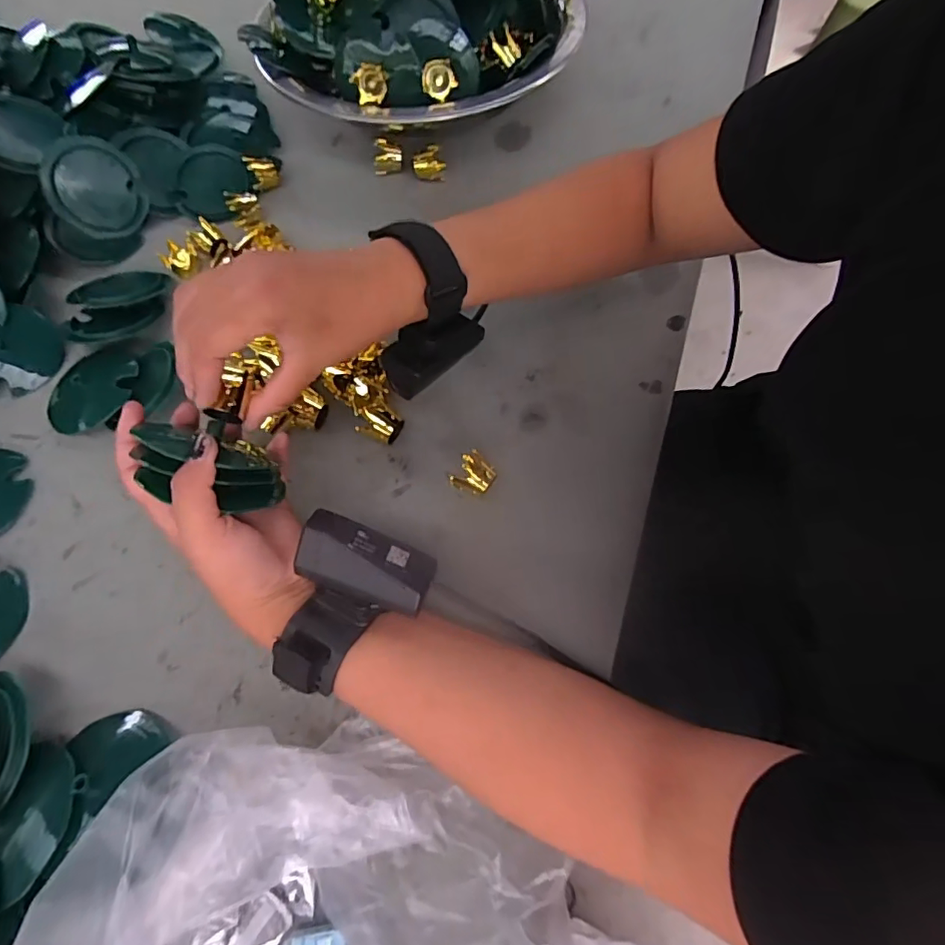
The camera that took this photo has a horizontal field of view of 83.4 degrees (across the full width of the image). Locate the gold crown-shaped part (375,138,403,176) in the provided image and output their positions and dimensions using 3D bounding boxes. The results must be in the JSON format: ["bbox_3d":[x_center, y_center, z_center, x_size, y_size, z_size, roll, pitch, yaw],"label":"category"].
[{"bbox_3d":[-0.081,-0.301,0.508,0.026,0.026,0.022,-4,65,0],"label":"gold crown-shaped part"}]

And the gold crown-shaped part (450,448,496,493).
[{"bbox_3d":[0.002,0.002,0.358,0.026,0.020,0.030,24,68,12],"label":"gold crown-shaped part"}]

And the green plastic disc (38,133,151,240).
[{"bbox_3d":[-0.329,-0.248,0.464,0.073,0.075,0.004,-15,32,-22],"label":"green plastic disc"}]

